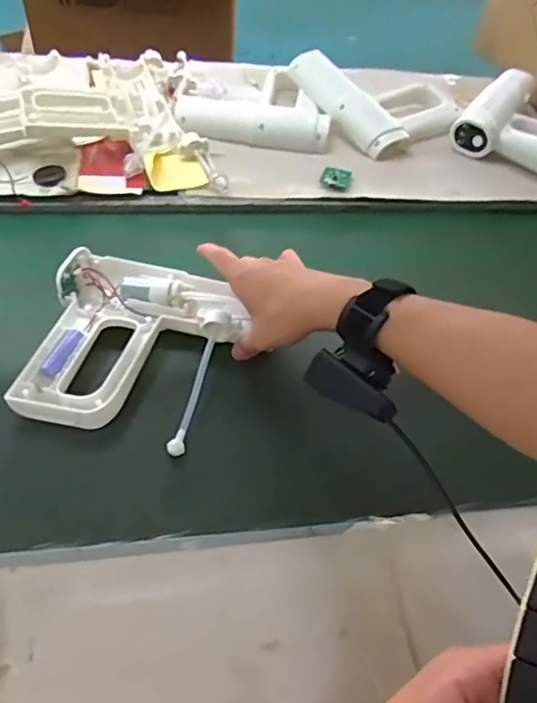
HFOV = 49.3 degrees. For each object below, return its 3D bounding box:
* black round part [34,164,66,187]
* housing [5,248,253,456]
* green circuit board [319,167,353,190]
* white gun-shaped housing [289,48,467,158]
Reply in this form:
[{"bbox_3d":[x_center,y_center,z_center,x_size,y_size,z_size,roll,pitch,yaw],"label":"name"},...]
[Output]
[{"bbox_3d":[-0.257,-0.208,0.687,0.033,0.004,0.042,-6,52,-11],"label":"black round part"},{"bbox_3d":[-0.118,-0.011,0.530,0.172,0.038,0.180,9,50,2],"label":"housing"},{"bbox_3d":[0.086,-0.220,0.742,0.036,0.008,0.045,15,51,6],"label":"green circuit board"},{"bbox_3d":[0.164,-0.369,0.845,0.193,0.060,0.201,-22,56,-22],"label":"white gun-shaped housing"}]

